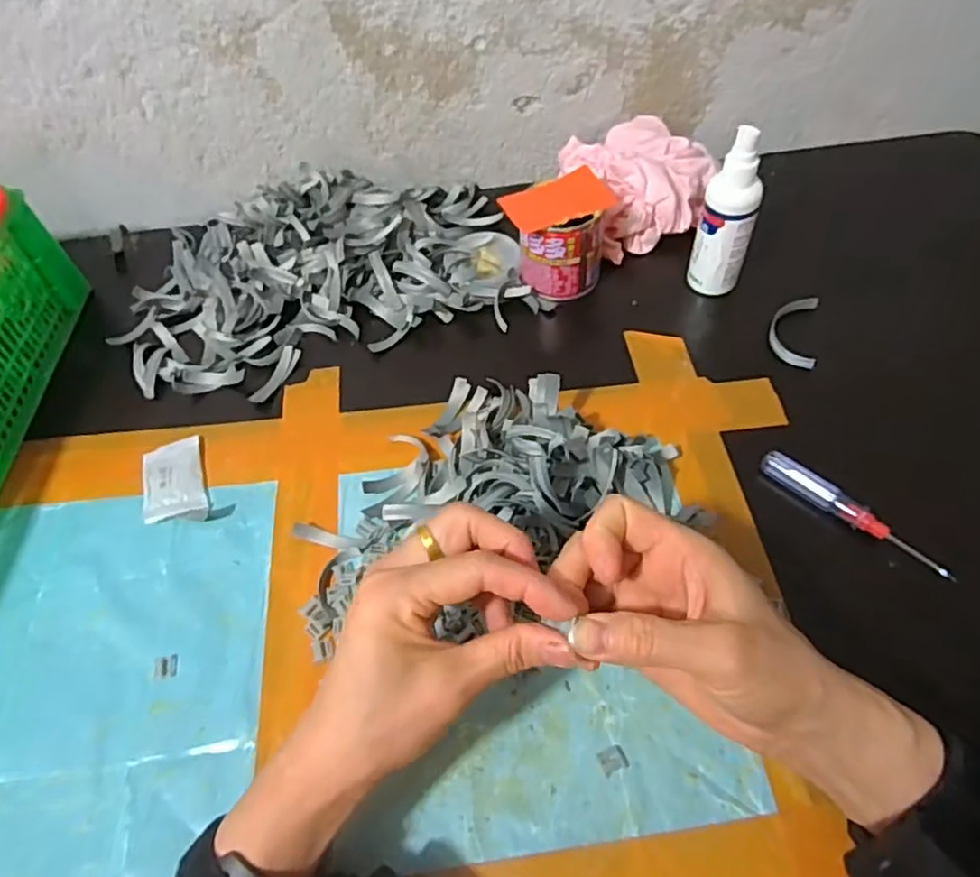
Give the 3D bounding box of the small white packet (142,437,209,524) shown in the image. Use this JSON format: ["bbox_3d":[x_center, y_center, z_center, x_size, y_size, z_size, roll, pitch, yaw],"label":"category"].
[{"bbox_3d":[-0.219,0.029,0.460,0.040,0.011,0.069,-19,55,-9],"label":"small white packet"}]

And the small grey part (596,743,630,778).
[{"bbox_3d":[0.063,0.165,0.343,0.014,0.004,0.012,-23,55,-11],"label":"small grey part"}]

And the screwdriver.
[{"bbox_3d":[0.224,0.046,0.414,0.014,0.015,0.119,-38,60,-20],"label":"screwdriver"}]

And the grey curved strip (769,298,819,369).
[{"bbox_3d":[0.229,-0.081,0.503,0.033,0.014,0.066,10,56,13],"label":"grey curved strip"}]

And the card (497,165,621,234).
[{"bbox_3d":[0.051,-0.179,0.501,0.076,0.006,0.046,-26,63,-9],"label":"card"}]

